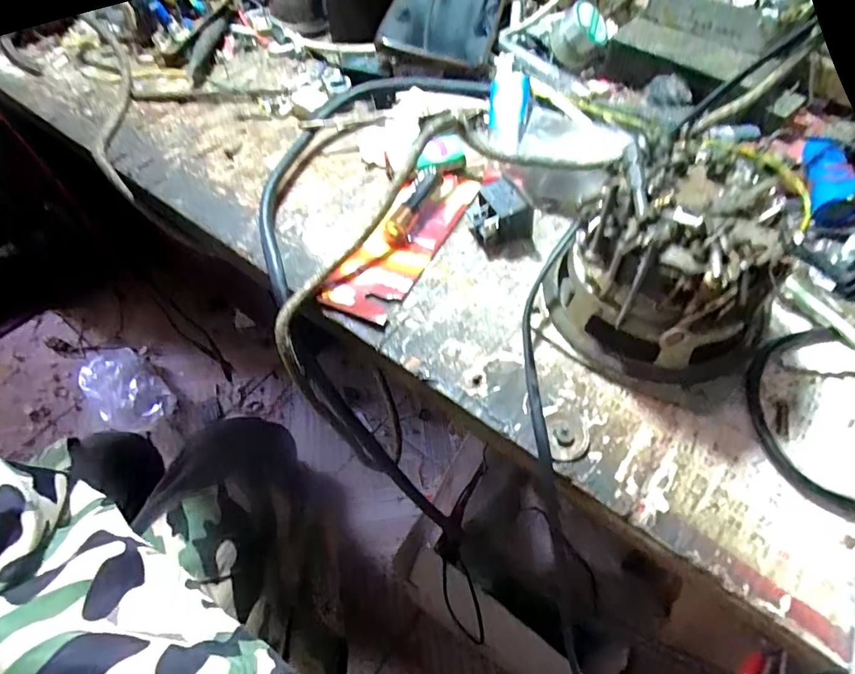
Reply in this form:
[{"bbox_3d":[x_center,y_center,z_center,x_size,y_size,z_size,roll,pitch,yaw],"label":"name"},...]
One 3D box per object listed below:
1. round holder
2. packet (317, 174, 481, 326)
[{"bbox_3d":[0.107,-0.029,0.208,0.086,0.066,0.080,-1,58,2],"label":"round holder"},{"bbox_3d":[-0.008,-0.060,0.268,0.038,0.015,0.123,26,62,17],"label":"packet"}]

